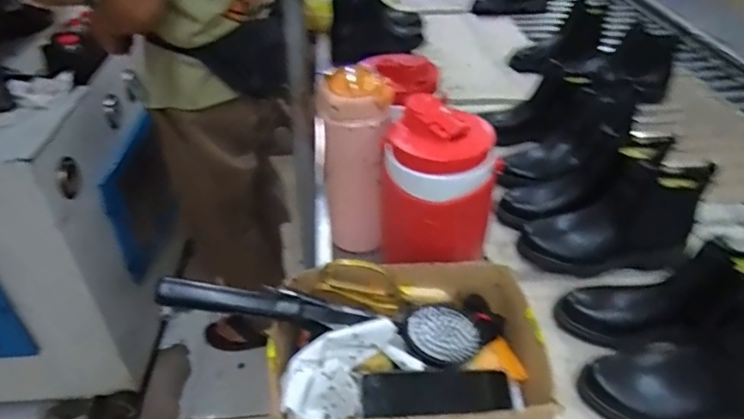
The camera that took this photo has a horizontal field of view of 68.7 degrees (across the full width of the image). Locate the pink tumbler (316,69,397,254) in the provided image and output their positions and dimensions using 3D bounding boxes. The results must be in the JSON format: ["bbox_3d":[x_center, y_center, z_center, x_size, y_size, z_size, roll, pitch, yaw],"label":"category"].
[{"bbox_3d":[-0.021,-0.064,0.762,0.094,0.254,0.072,4,38,7],"label":"pink tumbler"}]

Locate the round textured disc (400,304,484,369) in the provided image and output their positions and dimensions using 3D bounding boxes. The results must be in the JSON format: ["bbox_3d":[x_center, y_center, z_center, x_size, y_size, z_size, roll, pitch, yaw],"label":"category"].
[{"bbox_3d":[0.080,0.141,0.611,0.088,0.024,0.065,3,74,-3],"label":"round textured disc"}]

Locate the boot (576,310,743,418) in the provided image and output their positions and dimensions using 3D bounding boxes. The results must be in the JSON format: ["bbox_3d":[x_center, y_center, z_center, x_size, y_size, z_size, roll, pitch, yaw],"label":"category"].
[{"bbox_3d":[0.374,0.170,0.595,0.240,0.152,0.098,0,38,2],"label":"boot"}]

